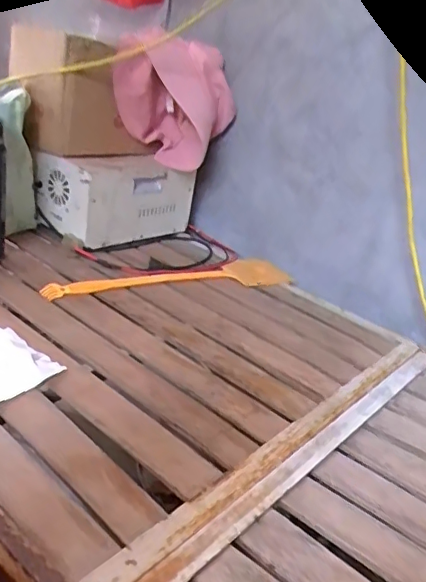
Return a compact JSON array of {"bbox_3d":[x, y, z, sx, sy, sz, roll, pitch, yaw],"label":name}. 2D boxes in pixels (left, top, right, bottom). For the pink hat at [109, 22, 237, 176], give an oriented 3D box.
[{"bbox_3d":[-0.085,-0.409,1.219,0.249,0.252,0.122,6,26,-11],"label":"pink hat"}]

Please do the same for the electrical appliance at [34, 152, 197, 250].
[{"bbox_3d":[-0.208,-0.211,1.234,0.170,0.189,0.320,29,31,32],"label":"electrical appliance"}]

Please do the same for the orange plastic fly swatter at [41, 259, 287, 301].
[{"bbox_3d":[-0.074,-0.027,1.073,0.500,0.024,0.112,-2,26,-25],"label":"orange plastic fly swatter"}]

